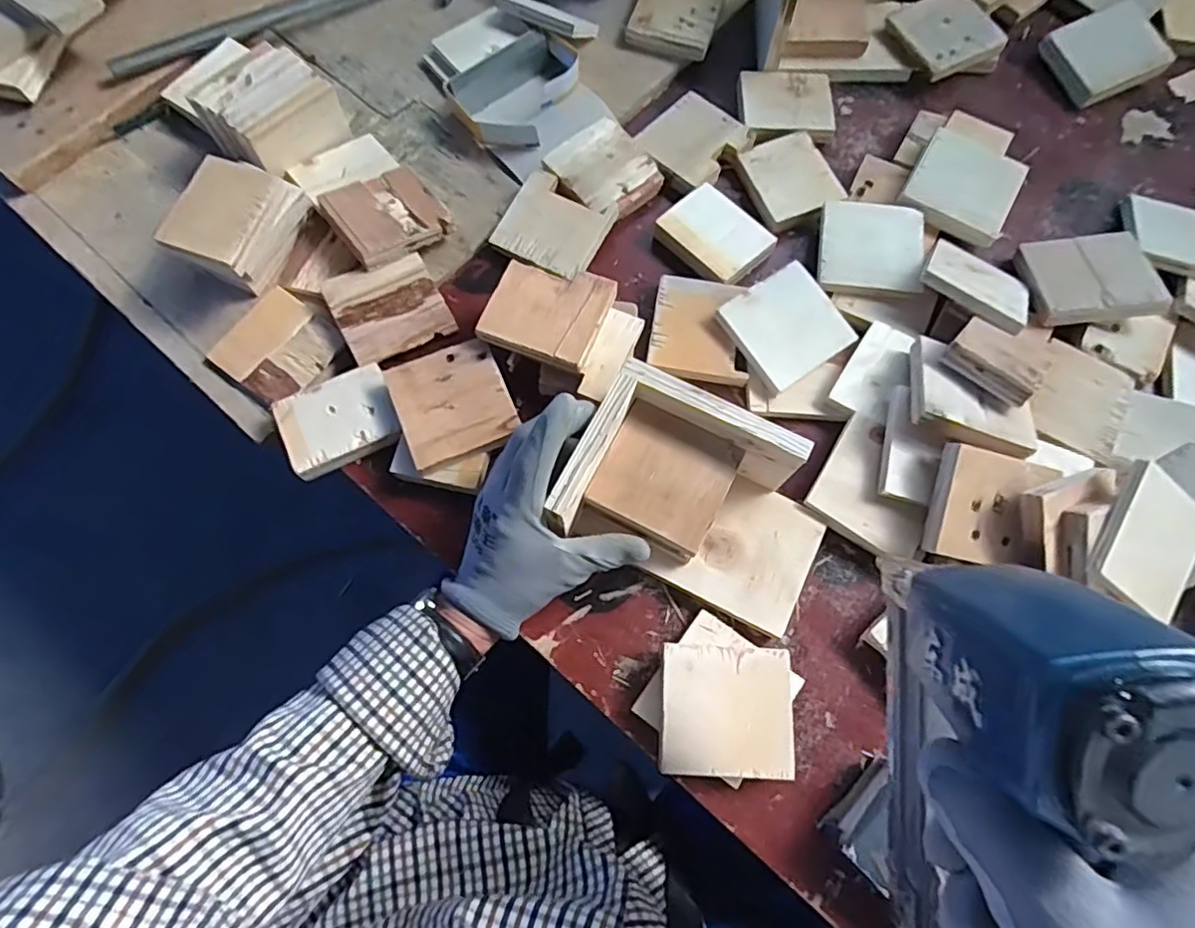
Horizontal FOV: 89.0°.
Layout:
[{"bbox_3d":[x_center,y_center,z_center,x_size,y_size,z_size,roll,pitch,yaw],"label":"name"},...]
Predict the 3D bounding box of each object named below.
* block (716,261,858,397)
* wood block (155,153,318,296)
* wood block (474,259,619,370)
[{"bbox_3d":[0.163,-0.119,0.524,0.089,0.015,0.088,-32,77,-8],"label":"block"},{"bbox_3d":[-0.317,-0.211,0.531,0.073,0.060,0.102,24,74,4],"label":"wood block"},{"bbox_3d":[-0.040,-0.126,0.496,0.090,0.010,0.084,22,73,4],"label":"wood block"}]

